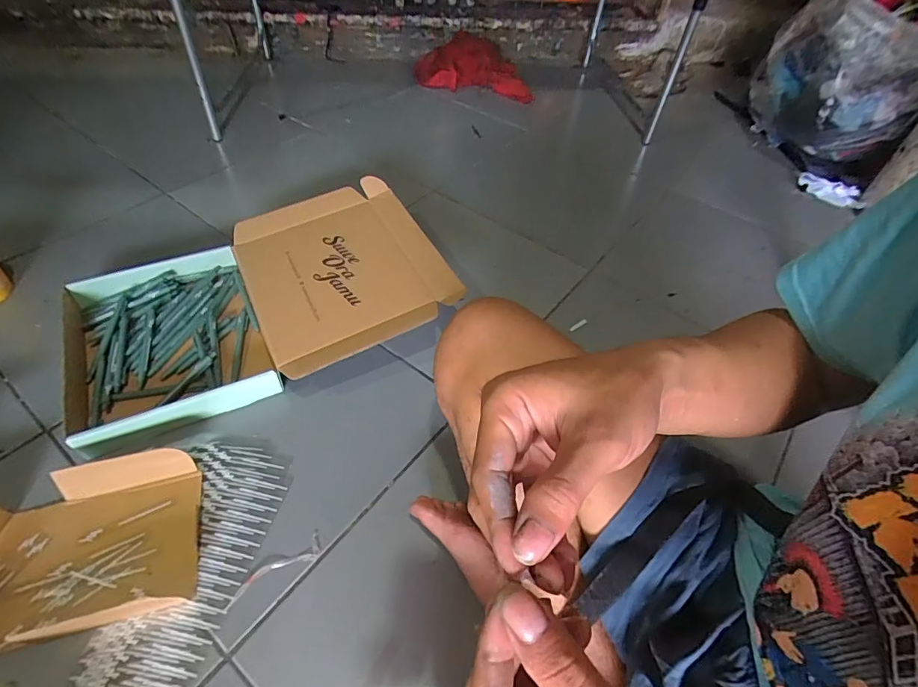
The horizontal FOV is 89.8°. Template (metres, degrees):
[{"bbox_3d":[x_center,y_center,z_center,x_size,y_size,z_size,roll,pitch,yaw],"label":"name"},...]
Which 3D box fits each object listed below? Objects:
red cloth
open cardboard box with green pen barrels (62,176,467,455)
[{"bbox_3d":[0.042,-0.803,1.341,0.335,0.122,0.184,1,50,-3],"label":"red cloth"},{"bbox_3d":[-0.307,-0.071,0.731,0.544,0.104,0.345,-19,55,-21],"label":"open cardboard box with green pen barrels"}]

